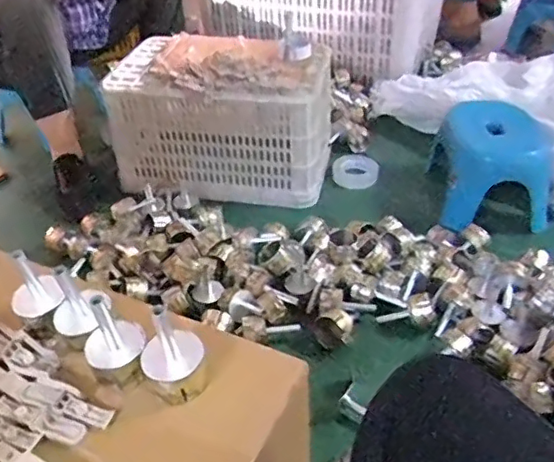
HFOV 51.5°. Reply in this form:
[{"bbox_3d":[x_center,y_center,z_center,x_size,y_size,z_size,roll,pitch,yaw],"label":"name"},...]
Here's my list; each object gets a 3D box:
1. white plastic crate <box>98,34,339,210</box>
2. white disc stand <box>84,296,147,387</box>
[{"bbox_3d":[-0.139,-0.294,1.533,0.532,0.335,0.365,1,37,6],"label":"white plastic crate"},{"bbox_3d":[-0.164,0.106,0.574,0.060,0.085,0.057,-17,39,-16],"label":"white disc stand"}]

